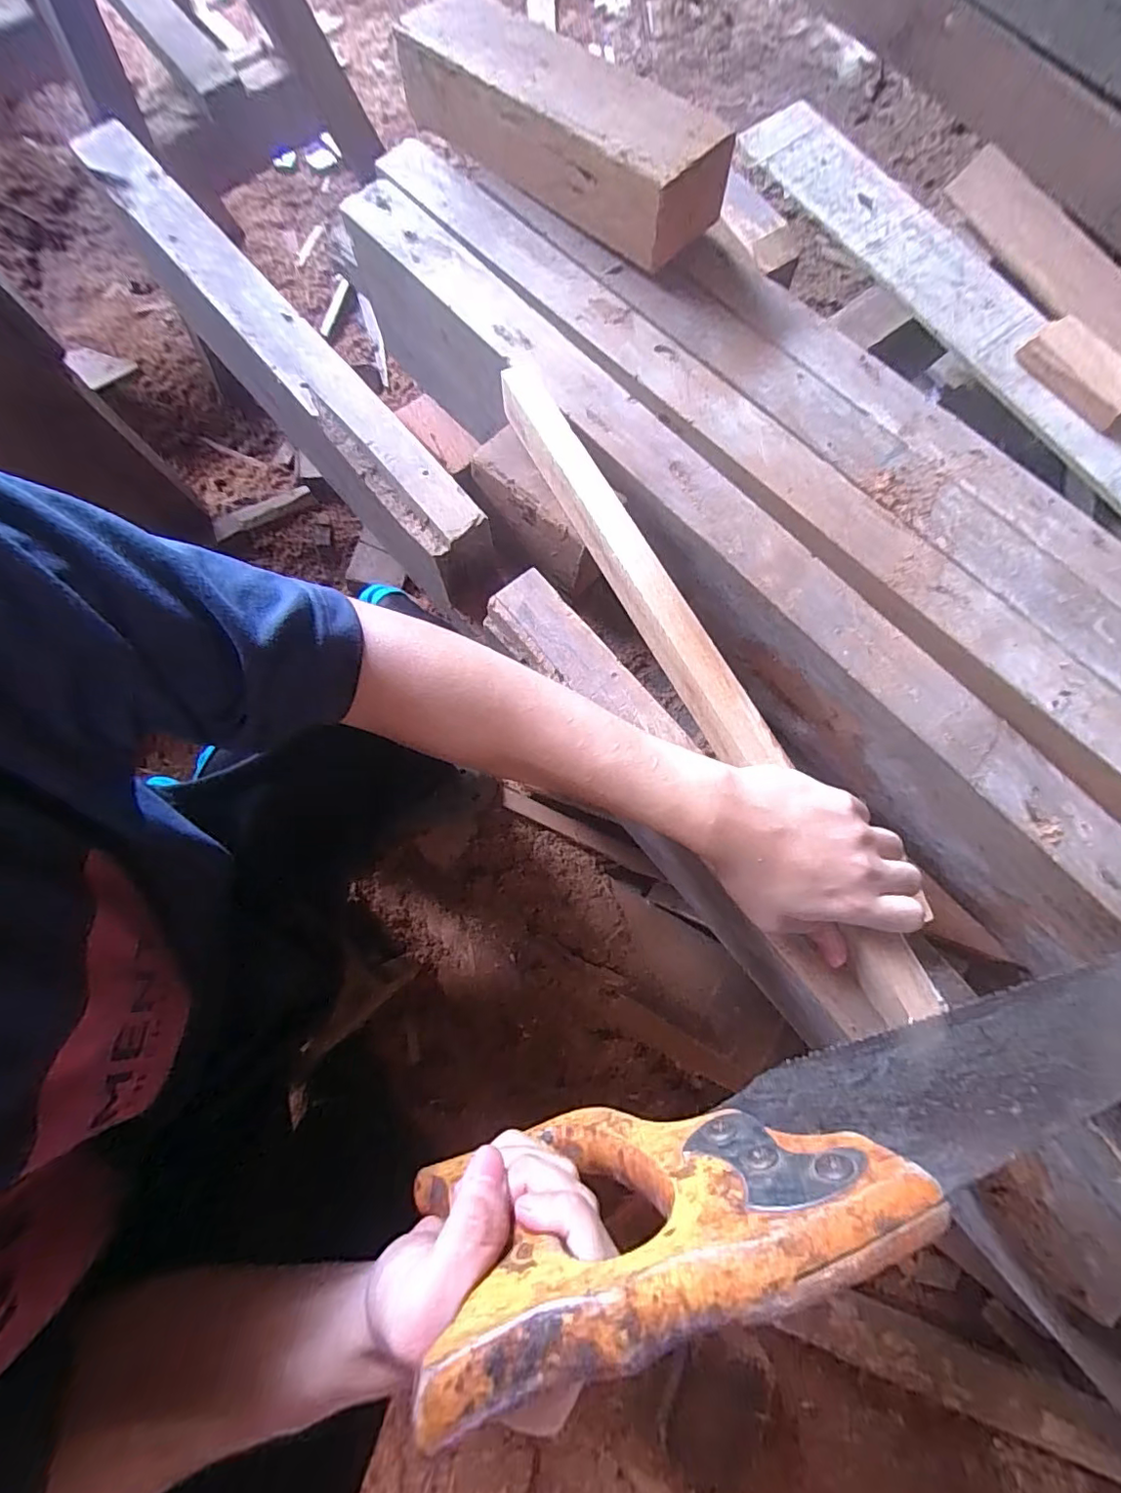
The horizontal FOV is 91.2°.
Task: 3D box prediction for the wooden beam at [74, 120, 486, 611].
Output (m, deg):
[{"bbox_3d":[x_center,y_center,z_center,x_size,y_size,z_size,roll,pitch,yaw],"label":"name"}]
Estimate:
[{"bbox_3d":[-0.249,-0.333,0.504,0.071,0.136,0.565,-38,81,-9],"label":"wooden beam"}]

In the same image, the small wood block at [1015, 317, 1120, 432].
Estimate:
[{"bbox_3d":[0.564,-0.406,0.590,0.053,0.030,0.123,-34,81,-8],"label":"small wood block"}]

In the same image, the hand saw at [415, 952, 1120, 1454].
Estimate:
[{"bbox_3d":[0.181,0.140,0.250,0.478,0.123,0.022,-14,78,-13],"label":"hand saw"}]

